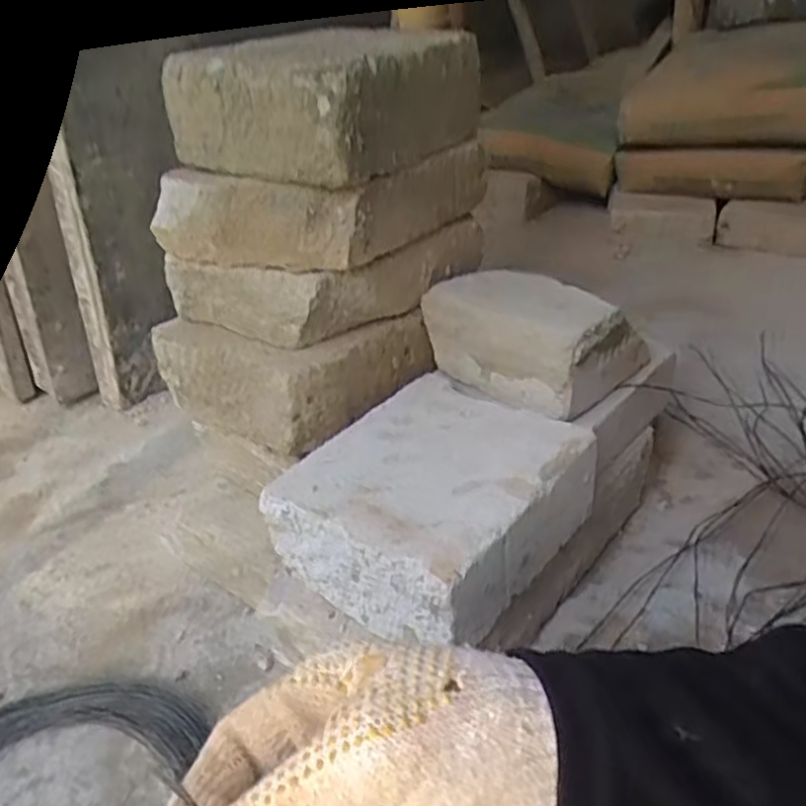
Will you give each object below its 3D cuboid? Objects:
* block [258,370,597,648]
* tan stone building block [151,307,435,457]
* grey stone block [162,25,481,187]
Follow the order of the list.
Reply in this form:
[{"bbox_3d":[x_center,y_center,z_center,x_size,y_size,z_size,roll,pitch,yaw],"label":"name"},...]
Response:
[{"bbox_3d":[0.030,0.088,0.665,0.207,0.092,0.225,19,39,35],"label":"block"},{"bbox_3d":[-0.116,-0.053,0.791,0.210,0.093,0.197,19,41,34],"label":"tan stone building block"},{"bbox_3d":[-0.069,-0.295,0.720,0.196,0.104,0.253,12,37,26],"label":"grey stone block"}]

